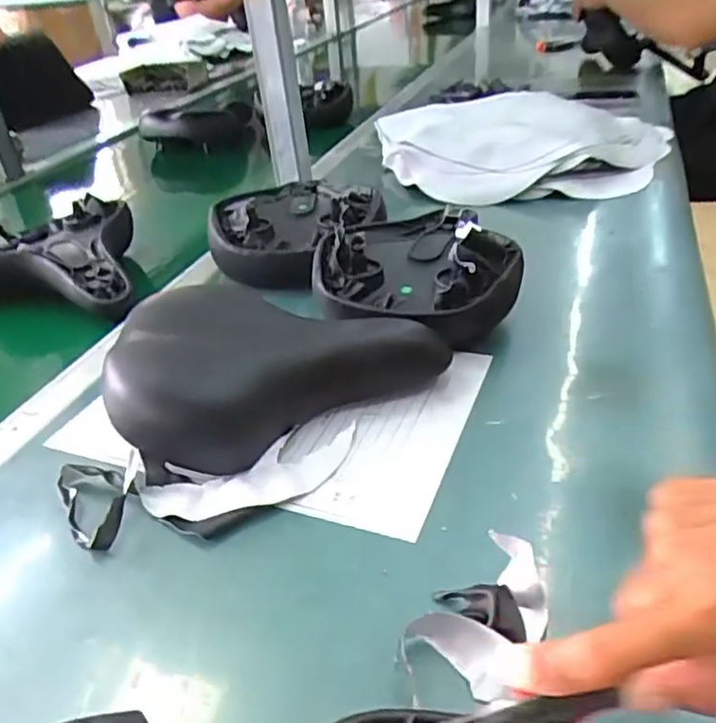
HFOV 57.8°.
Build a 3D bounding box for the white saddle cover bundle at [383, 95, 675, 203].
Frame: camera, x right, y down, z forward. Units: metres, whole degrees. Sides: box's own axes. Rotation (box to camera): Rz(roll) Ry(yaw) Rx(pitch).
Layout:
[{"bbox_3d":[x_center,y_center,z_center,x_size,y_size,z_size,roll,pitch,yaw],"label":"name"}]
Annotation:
[{"bbox_3d":[0.254,-0.318,0.936,0.419,0.067,0.333,-5,33,0],"label":"white saddle cover bundle"}]

